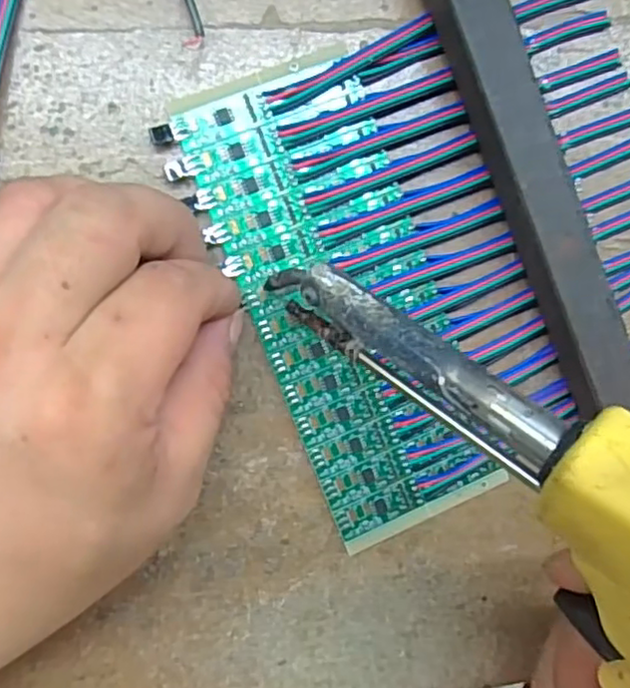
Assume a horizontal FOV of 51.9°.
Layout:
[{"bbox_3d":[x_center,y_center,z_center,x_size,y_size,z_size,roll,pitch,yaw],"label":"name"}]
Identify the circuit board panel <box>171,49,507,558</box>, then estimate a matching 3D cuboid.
[{"bbox_3d":[0.009,-0.013,0.226,0.066,0.004,0.164,-18,96,-8],"label":"circuit board panel"}]

